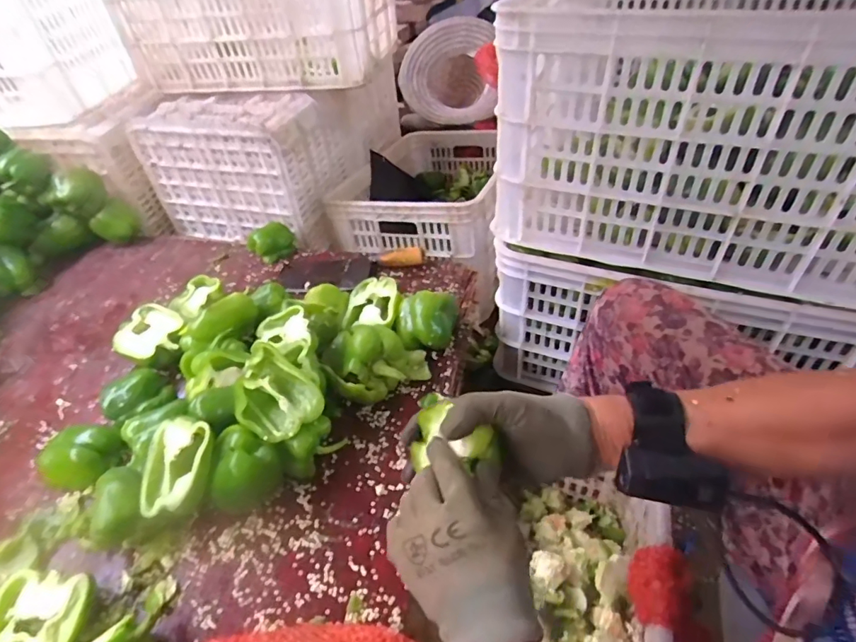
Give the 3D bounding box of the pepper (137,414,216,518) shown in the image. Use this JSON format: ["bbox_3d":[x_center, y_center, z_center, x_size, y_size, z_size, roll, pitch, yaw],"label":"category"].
[{"bbox_3d":[-0.270,0.159,0.529,0.076,0.042,0.099,-2,68,8],"label":"pepper"}]

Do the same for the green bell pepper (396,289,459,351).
[{"bbox_3d":[-0.003,-0.001,0.731,0.091,0.059,0.090,-3,44,3],"label":"green bell pepper"}]

